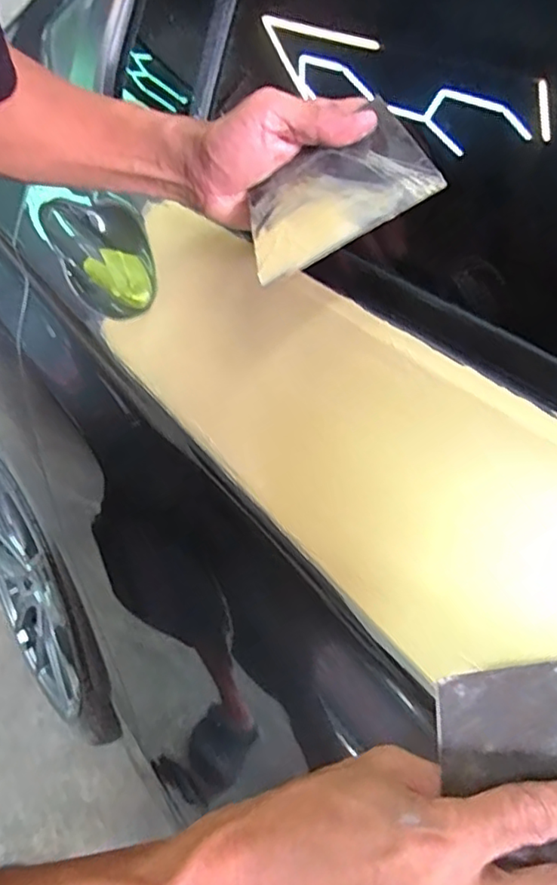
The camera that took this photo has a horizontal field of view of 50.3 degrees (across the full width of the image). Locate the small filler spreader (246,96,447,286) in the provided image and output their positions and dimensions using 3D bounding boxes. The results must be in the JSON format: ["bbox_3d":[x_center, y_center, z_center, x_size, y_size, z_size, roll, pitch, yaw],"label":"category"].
[{"bbox_3d":[0.032,-0.155,0.374,0.005,0.118,0.078,24,43,-58],"label":"small filler spreader"}]

